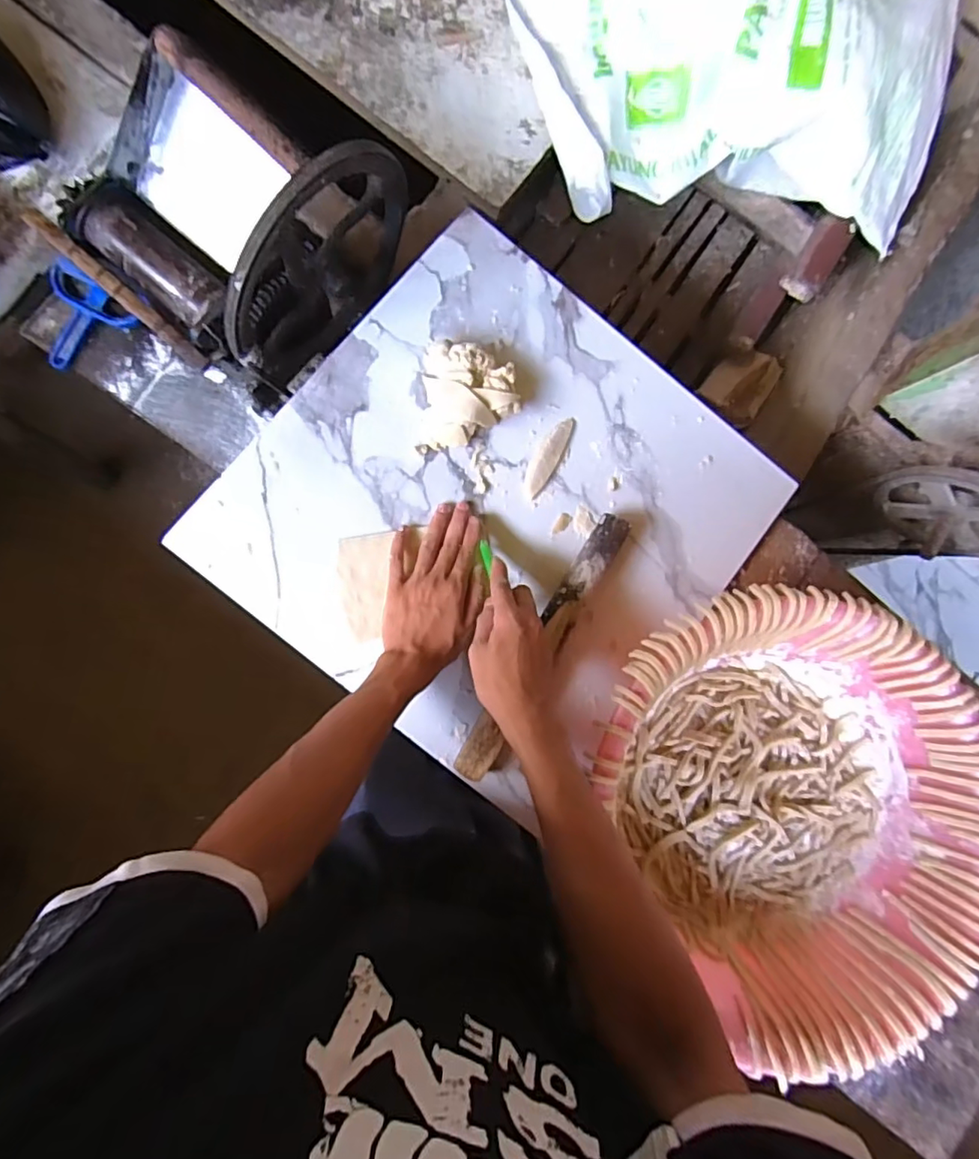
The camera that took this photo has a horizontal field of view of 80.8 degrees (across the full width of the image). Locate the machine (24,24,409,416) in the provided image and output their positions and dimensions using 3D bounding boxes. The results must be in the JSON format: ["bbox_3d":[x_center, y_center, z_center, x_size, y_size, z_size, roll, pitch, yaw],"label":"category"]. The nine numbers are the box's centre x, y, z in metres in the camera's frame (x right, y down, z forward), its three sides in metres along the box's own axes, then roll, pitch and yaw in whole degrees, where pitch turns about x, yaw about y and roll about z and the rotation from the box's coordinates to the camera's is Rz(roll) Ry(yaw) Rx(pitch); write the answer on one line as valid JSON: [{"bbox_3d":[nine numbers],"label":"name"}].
[{"bbox_3d":[-0.272,-0.380,0.627,0.246,0.280,0.289,42,82,-5],"label":"machine"}]

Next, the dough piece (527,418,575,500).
[{"bbox_3d":[0.065,-0.136,0.629,0.027,0.015,0.098,32,83,-6],"label":"dough piece"}]

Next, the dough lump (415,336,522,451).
[{"bbox_3d":[-0.020,-0.191,0.608,0.097,0.048,0.104,2,87,-9],"label":"dough lump"}]

